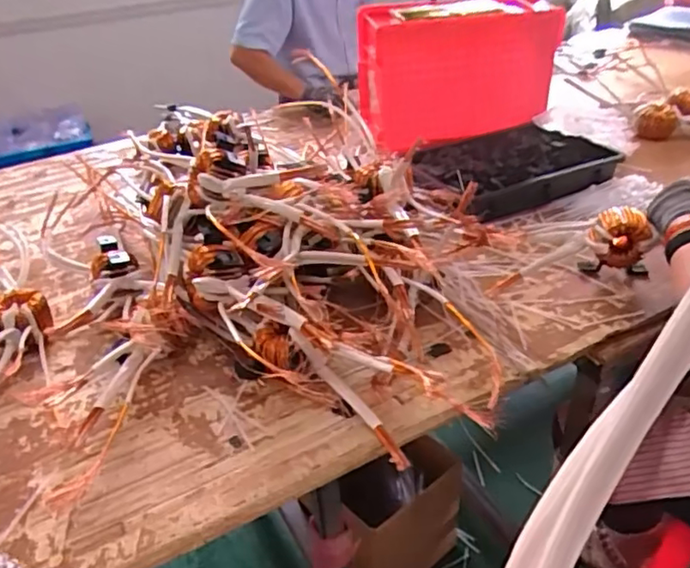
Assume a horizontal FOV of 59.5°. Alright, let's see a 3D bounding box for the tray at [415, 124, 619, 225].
[{"bbox_3d":[0.334,-0.223,1.210,0.397,0.088,0.297,-9,34,-7],"label":"tray"}]

